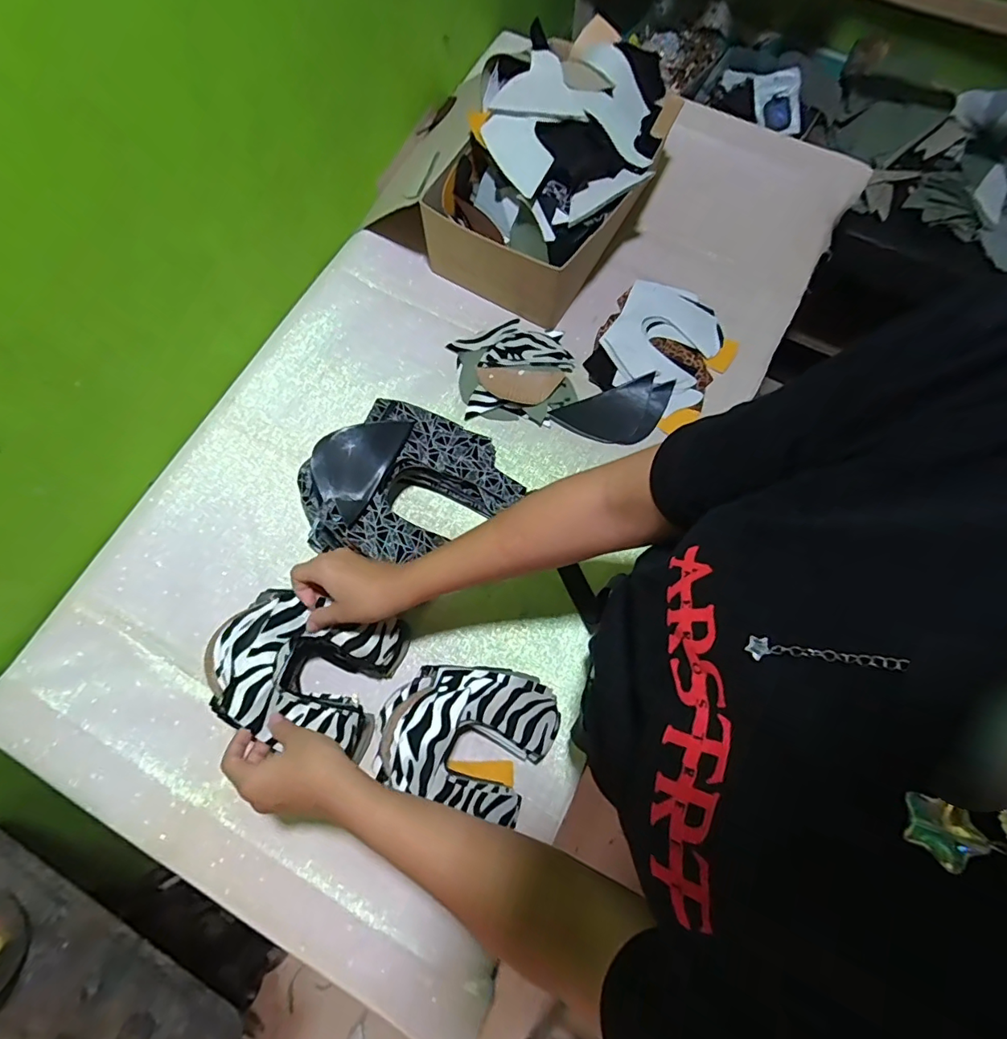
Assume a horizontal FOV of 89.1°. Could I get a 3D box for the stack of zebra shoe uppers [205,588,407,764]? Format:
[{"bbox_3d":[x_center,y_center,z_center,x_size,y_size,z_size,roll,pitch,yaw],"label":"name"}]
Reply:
[{"bbox_3d":[-0.198,0.149,0.518,0.158,0.100,0.127,15,73,5],"label":"stack of zebra shoe uppers"}]

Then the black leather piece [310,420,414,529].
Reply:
[{"bbox_3d":[-0.156,-0.066,0.541,0.072,0.012,0.124,33,73,-17],"label":"black leather piece"}]

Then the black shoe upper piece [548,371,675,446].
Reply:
[{"bbox_3d":[0.146,-0.130,0.637,0.151,0.018,0.075,-18,73,-5],"label":"black shoe upper piece"}]

